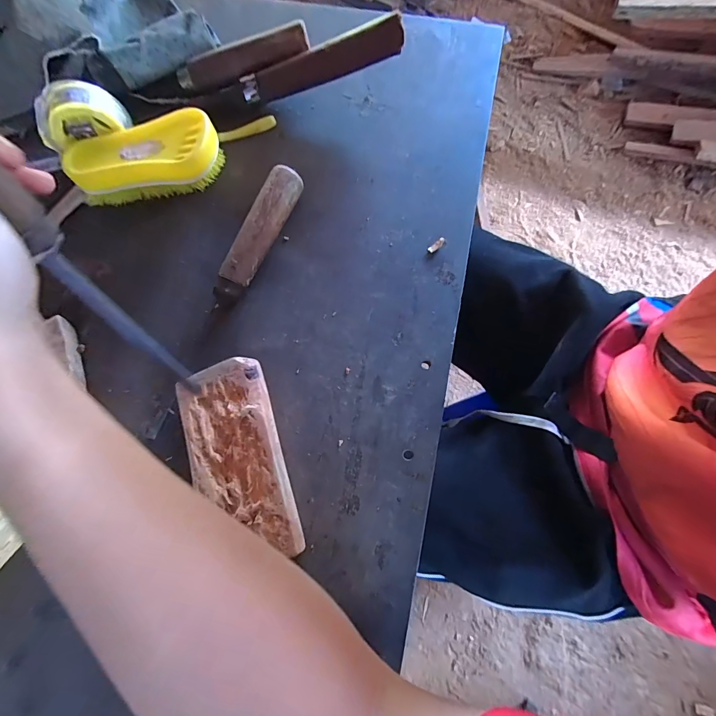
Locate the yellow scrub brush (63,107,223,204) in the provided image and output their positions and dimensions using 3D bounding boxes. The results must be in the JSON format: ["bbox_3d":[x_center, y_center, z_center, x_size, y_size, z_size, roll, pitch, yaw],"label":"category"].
[{"bbox_3d":[-0.182,-0.169,0.320,0.121,0.042,0.056,-11,75,-2],"label":"yellow scrub brush"}]

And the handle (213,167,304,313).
[{"bbox_3d":[-0.081,-0.098,0.301,0.024,0.030,0.124,22,76,6],"label":"handle"}]

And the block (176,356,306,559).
[{"bbox_3d":[-0.083,0.068,0.254,0.059,0.028,0.129,-15,75,-3],"label":"block"}]

